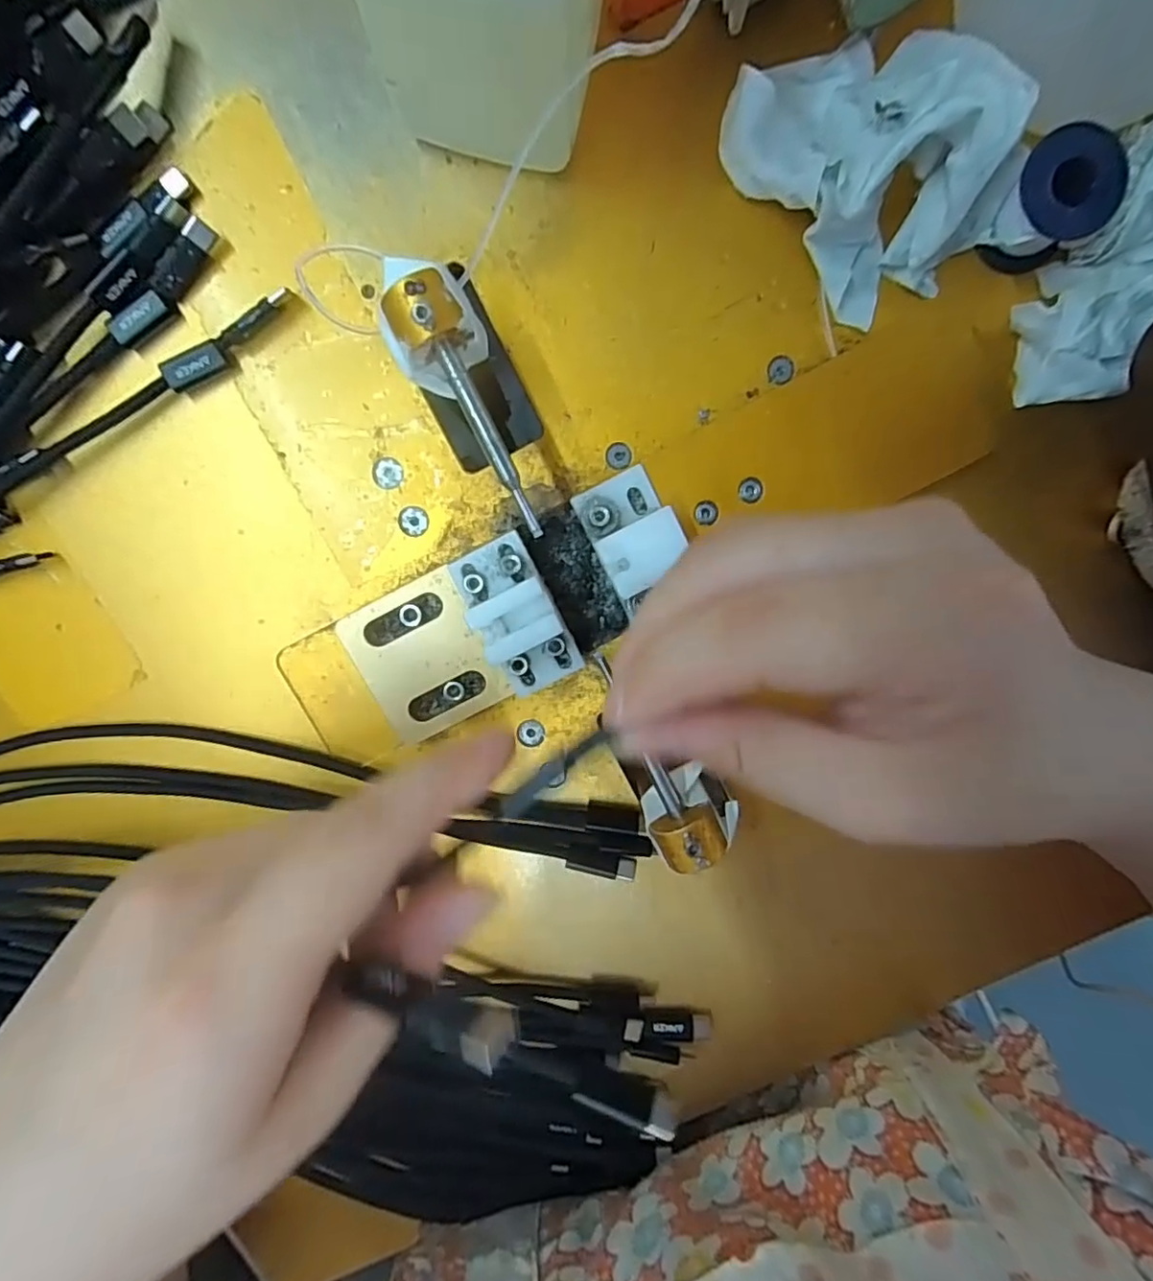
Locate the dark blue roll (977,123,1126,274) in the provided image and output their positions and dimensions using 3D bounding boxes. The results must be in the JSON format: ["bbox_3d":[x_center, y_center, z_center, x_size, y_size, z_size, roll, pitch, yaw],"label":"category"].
[{"bbox_3d":[0.142,-0.132,0.180,0.029,0.020,0.029,-40,98,6],"label":"dark blue roll"}]

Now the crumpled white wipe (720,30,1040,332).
[{"bbox_3d":[0.088,-0.141,0.171,0.078,0.037,0.059,43,97,-7],"label":"crumpled white wipe"}]

